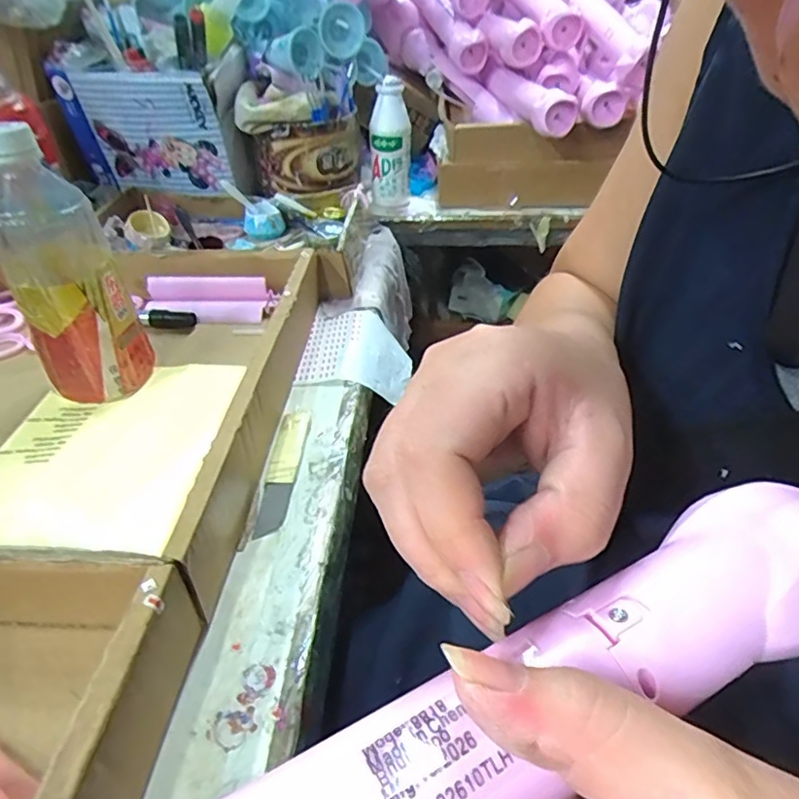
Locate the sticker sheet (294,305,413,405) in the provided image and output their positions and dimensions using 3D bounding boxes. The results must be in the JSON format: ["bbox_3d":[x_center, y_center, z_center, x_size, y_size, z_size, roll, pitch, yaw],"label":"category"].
[{"bbox_3d":[-0.037,-0.040,0.499,0.089,0.030,0.108,1,39,2],"label":"sticker sheet"}]

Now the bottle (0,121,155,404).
[{"bbox_3d":[-0.229,-0.084,0.388,0.070,0.183,0.068,-21,43,-23],"label":"bottle"}]

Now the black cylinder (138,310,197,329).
[{"bbox_3d":[-0.209,-0.072,0.506,0.051,0.013,0.015,1,39,1],"label":"black cylinder"}]

